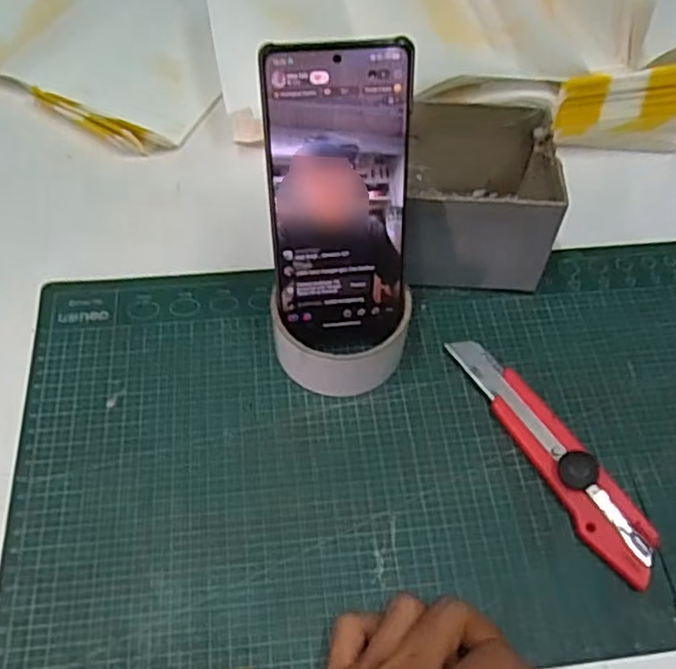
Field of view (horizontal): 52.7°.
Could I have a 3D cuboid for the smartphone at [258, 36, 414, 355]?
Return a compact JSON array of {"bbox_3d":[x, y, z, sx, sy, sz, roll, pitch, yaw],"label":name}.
[{"bbox_3d":[0.001,-0.067,0.376,0.074,0.175,0.007,-7,33,-7],"label":"smartphone"}]

